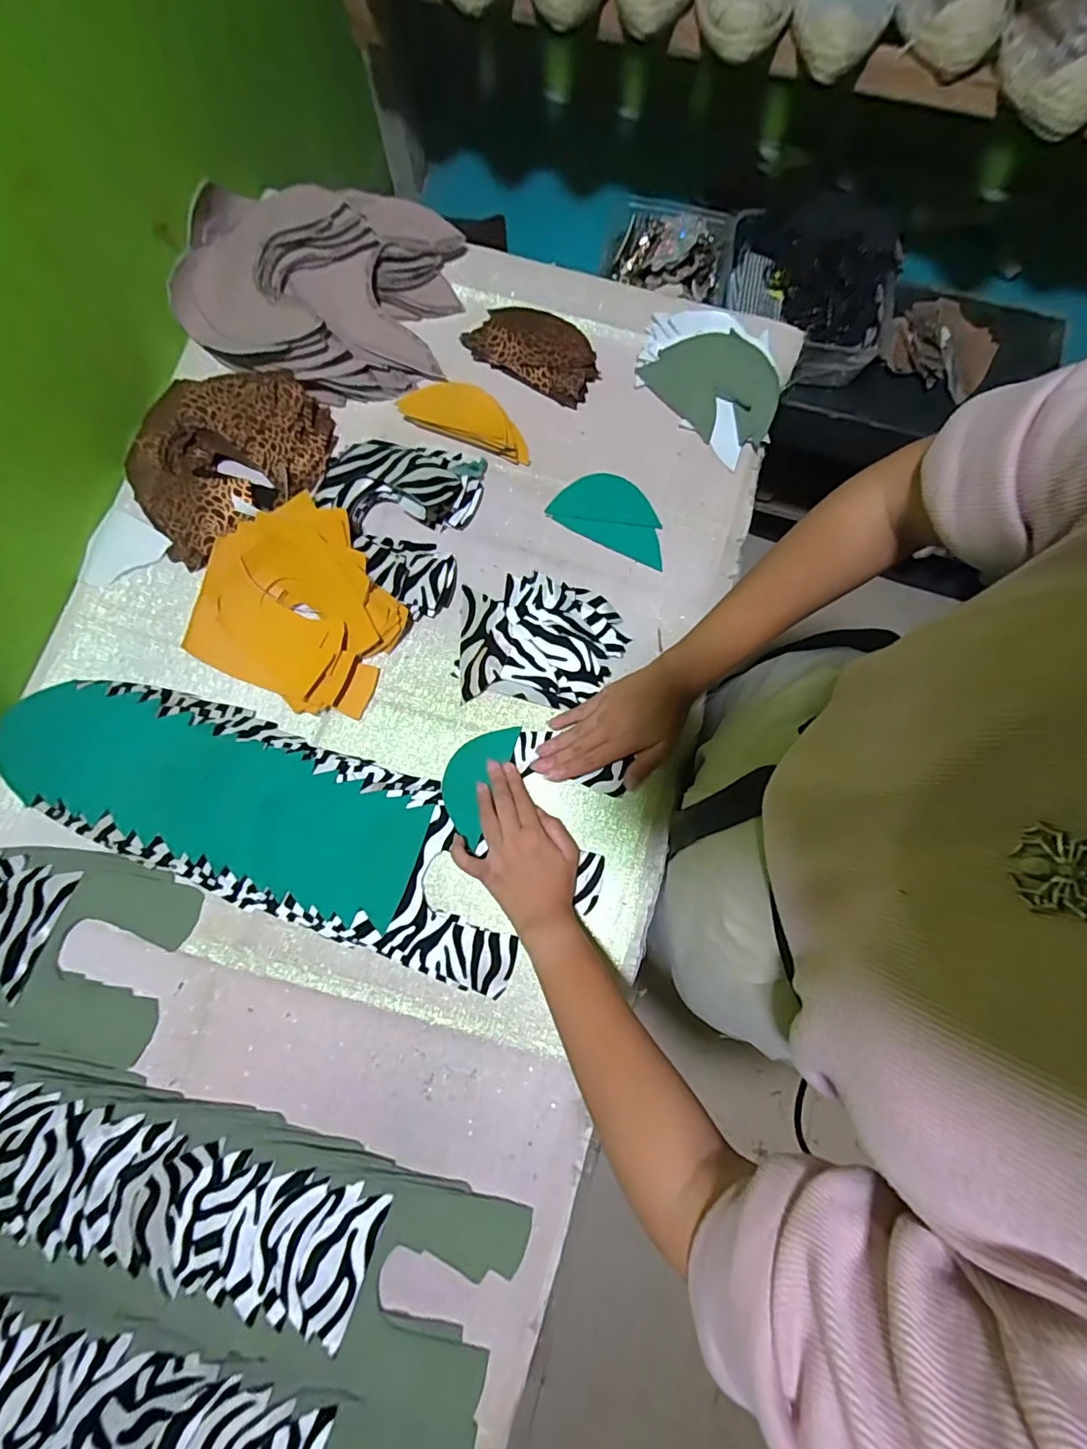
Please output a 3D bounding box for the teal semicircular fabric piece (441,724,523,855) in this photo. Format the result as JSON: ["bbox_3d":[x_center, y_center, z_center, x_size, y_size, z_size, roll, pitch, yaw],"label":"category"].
[{"bbox_3d":[-0.064,0.048,0.492,0.051,0.007,0.110,21,71,3],"label":"teal semicircular fabric piece"}]

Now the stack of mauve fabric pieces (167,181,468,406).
[{"bbox_3d":[-0.235,-0.444,0.534,0.274,0.054,0.200,10,80,1],"label":"stack of mauve fabric pieces"}]

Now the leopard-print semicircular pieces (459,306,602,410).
[{"bbox_3d":[-0.008,-0.398,0.564,0.139,0.022,0.078,25,80,4],"label":"leopard-print semicircular pieces"}]

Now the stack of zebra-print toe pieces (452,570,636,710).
[{"bbox_3d":[-0.003,-0.082,0.509,0.154,0.024,0.121,6,79,0],"label":"stack of zebra-print toe pieces"}]

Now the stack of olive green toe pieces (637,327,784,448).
[{"bbox_3d":[0.179,-0.348,0.547,0.136,0.010,0.093,45,103,0],"label":"stack of olive green toe pieces"}]

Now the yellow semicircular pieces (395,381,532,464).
[{"bbox_3d":[-0.073,-0.316,0.545,0.132,0.026,0.059,22,80,3],"label":"yellow semicircular pieces"}]

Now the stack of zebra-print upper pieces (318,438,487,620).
[{"bbox_3d":[-0.144,-0.206,0.514,0.142,0.048,0.177,14,80,2],"label":"stack of zebra-print upper pieces"}]

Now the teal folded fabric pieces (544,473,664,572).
[{"bbox_3d":[0.074,-0.214,0.542,0.122,0.006,0.071,29,80,4],"label":"teal folded fabric pieces"}]

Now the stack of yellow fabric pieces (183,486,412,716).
[{"bbox_3d":[-0.223,-0.110,0.493,0.172,0.051,0.167,27,80,4],"label":"stack of yellow fabric pieces"}]

